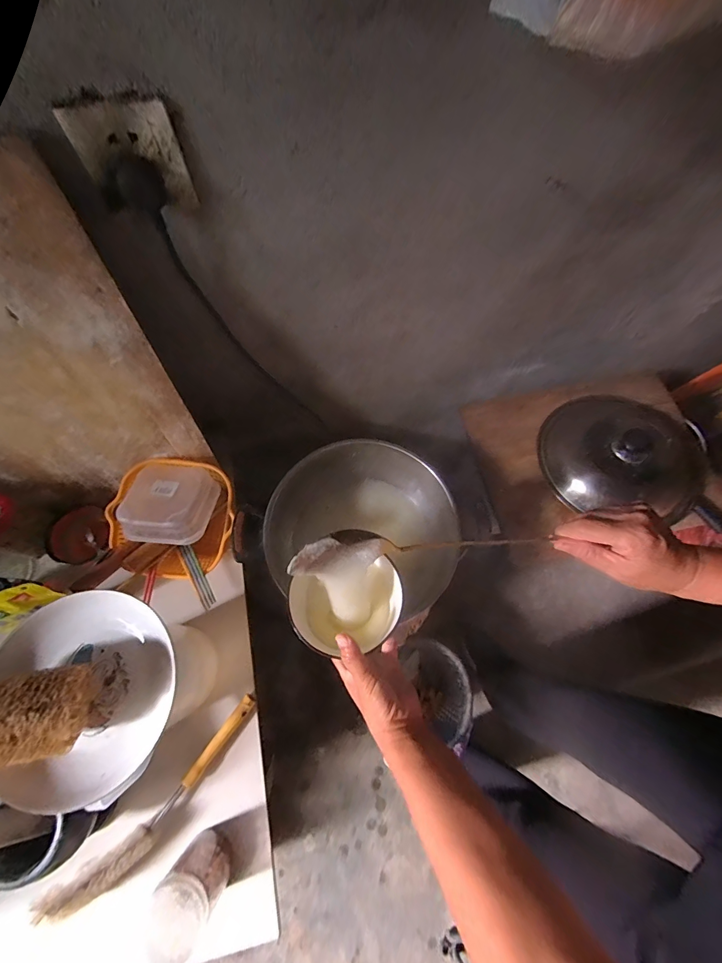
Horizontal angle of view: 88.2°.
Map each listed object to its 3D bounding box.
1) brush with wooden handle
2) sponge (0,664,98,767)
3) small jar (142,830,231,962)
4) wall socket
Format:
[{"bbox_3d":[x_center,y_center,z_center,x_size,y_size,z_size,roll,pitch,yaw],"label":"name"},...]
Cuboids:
[{"bbox_3d":[-0.275,0.452,0.523,0.325,0.052,0.057,-43,76,-15],"label":"brush with wooden handle"},{"bbox_3d":[-0.328,0.226,0.357,0.130,0.084,0.076,-8,71,-4],"label":"sponge"},{"bbox_3d":[-0.211,0.510,0.467,0.069,0.106,0.066,0,70,-1],"label":"small jar"},{"bbox_3d":[-0.206,-0.292,0.340,0.083,0.079,0.009,-14,71,-6],"label":"wall socket"}]

